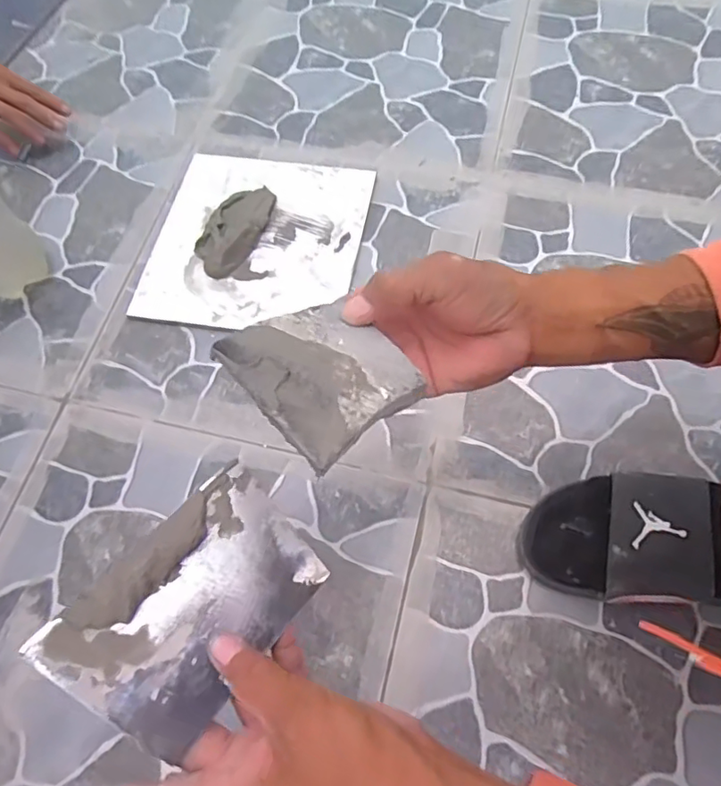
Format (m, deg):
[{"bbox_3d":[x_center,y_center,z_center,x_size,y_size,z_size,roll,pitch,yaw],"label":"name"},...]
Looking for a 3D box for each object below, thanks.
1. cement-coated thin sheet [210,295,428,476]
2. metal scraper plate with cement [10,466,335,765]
[{"bbox_3d":[-0.018,-0.014,0.282,0.078,0.007,0.094,-29,57,-28],"label":"cement-coated thin sheet"},{"bbox_3d":[-0.086,0.109,0.292,0.088,0.015,0.131,43,59,4],"label":"metal scraper plate with cement"}]

